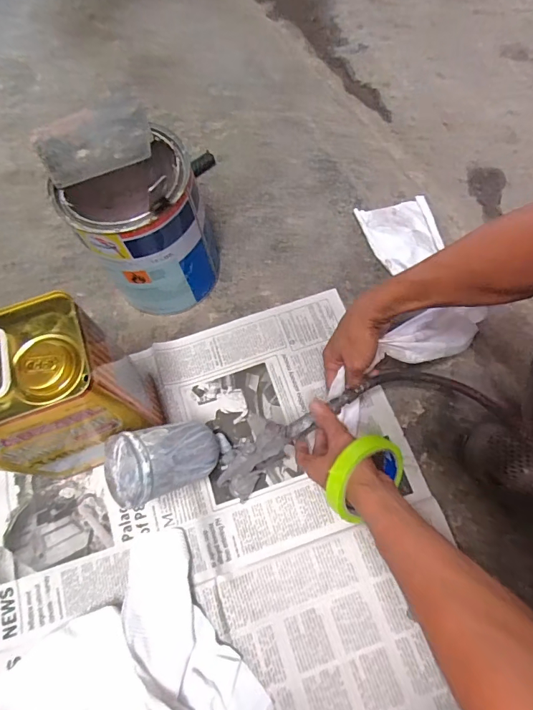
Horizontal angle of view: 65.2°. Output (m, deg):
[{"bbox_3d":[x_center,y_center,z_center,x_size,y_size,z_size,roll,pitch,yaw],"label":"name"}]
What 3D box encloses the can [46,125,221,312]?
[{"bbox_3d":[-0.167,-0.173,0.578,0.154,0.210,0.165,-1,69,2],"label":"can"}]

